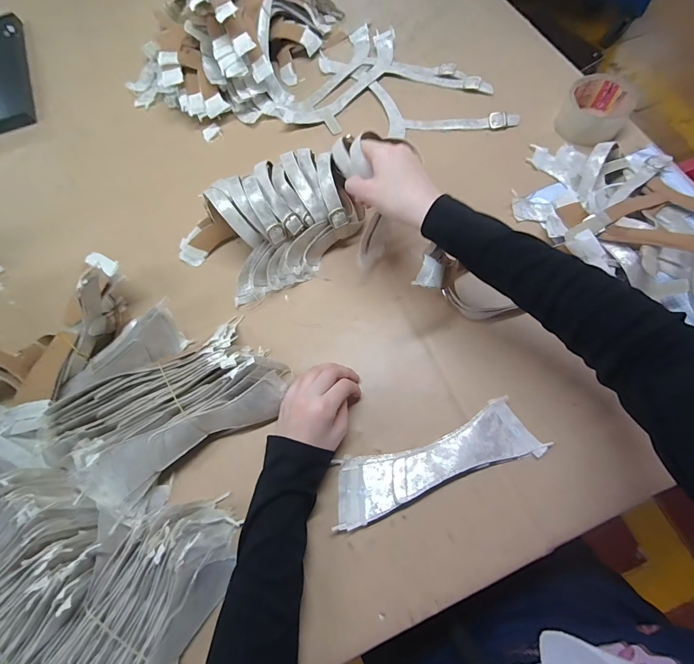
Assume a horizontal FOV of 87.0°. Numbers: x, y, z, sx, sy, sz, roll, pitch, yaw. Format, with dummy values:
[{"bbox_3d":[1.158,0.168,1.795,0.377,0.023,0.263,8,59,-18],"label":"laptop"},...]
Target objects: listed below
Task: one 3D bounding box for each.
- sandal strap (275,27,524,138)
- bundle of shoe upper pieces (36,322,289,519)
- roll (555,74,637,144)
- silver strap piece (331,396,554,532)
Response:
[{"bbox_3d":[0.092,-0.422,0.618,0.360,0.031,0.228,7,70,5],"label":"sandal strap"},{"bbox_3d":[-0.194,0.086,0.407,0.247,0.057,0.132,-38,71,-11],"label":"bundle of shoe upper pieces"},{"bbox_3d":[0.376,-0.335,0.550,0.090,0.047,0.087,-1,70,2],"label":"roll"},{"bbox_3d":[0.095,0.141,0.402,0.229,0.023,0.066,-20,70,-5],"label":"silver strap piece"}]

